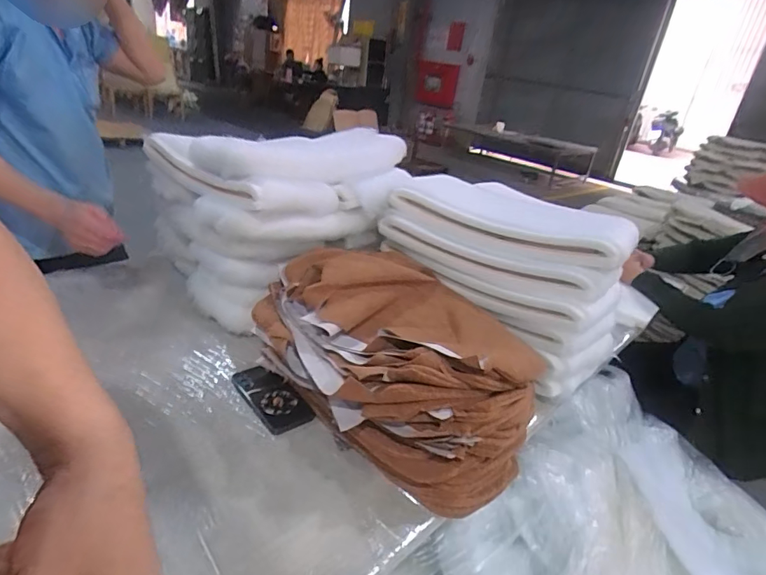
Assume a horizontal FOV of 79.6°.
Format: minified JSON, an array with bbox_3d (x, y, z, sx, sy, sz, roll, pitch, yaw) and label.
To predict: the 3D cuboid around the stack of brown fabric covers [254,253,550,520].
[{"bbox_3d":[0.016,0.113,0.795,0.348,0.204,0.477,-17,36,-41],"label":"stack of brown fabric covers"}]

